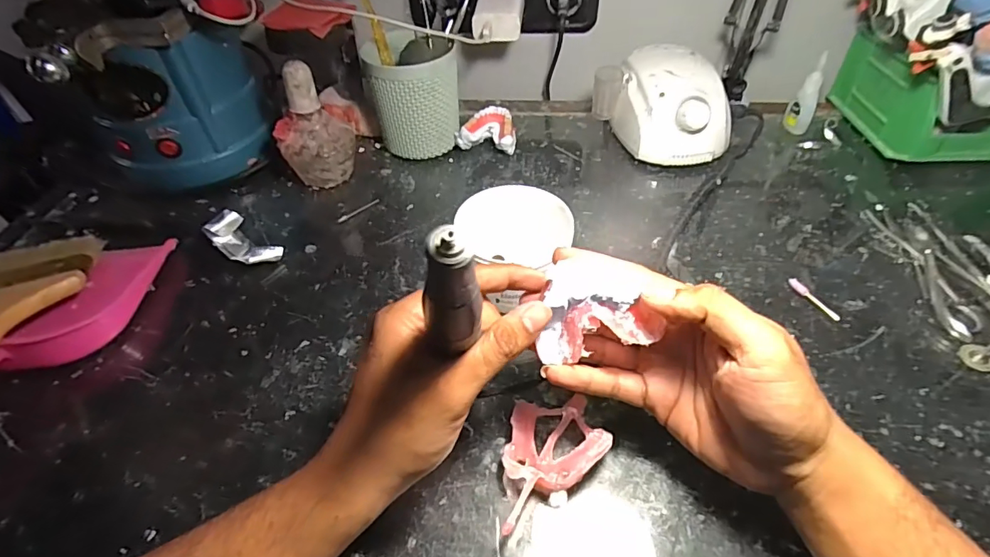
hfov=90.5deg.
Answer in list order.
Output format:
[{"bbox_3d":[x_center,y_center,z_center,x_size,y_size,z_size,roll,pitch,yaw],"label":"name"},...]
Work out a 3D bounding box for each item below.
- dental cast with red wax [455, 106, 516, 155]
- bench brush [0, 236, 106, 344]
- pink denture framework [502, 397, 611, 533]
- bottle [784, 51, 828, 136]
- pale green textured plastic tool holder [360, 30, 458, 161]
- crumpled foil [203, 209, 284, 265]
[{"bbox_3d":[-0.007,-0.166,0.558,0.064,0.035,0.051,8,48,10],"label":"dental cast with red wax"},{"bbox_3d":[-0.361,0.029,0.357,0.098,0.024,0.207,-21,37,-17],"label":"bench brush"},{"bbox_3d":[0.037,0.110,0.303,0.064,0.022,0.081,-3,47,0],"label":"pink denture framework"},{"bbox_3d":[0.346,-0.201,0.544,0.028,0.079,0.019,25,53,24],"label":"bottle"},{"bbox_3d":[-0.087,-0.196,0.534,0.093,0.114,0.091,-9,47,-6],"label":"pale green textured plastic tool holder"},{"bbox_3d":[-0.225,-0.033,0.441,0.068,0.027,0.033,26,53,24],"label":"crumpled foil"}]

